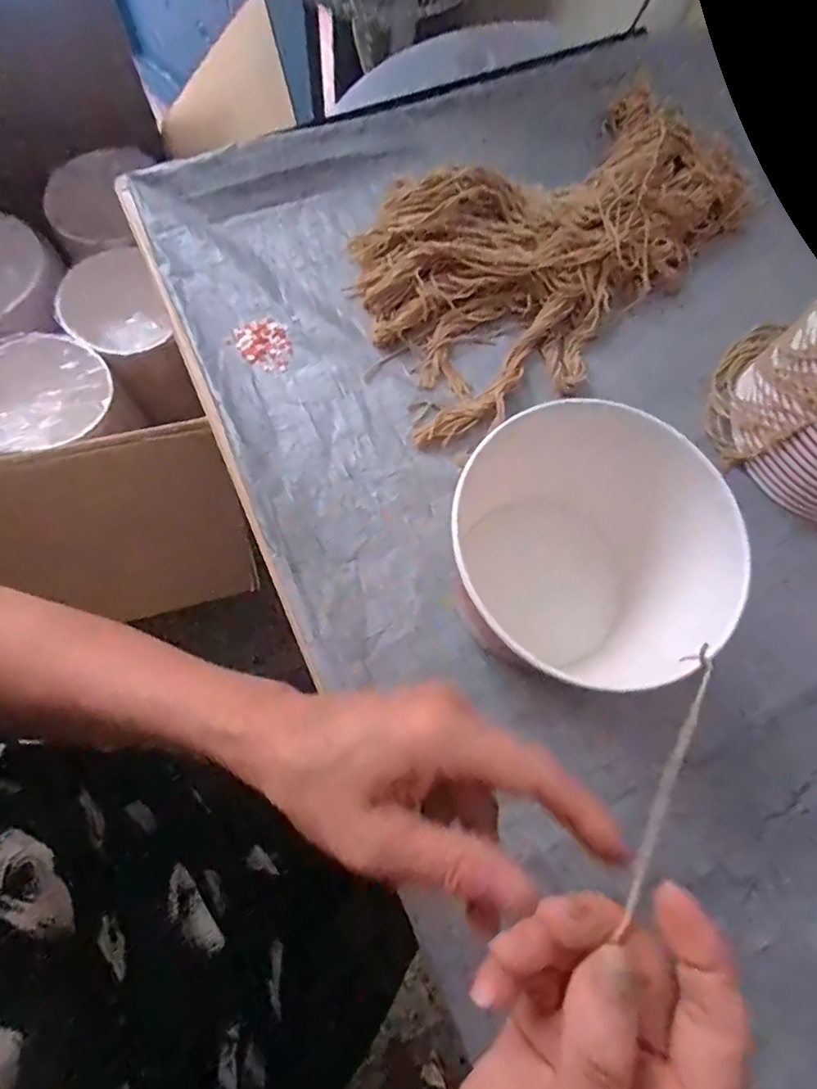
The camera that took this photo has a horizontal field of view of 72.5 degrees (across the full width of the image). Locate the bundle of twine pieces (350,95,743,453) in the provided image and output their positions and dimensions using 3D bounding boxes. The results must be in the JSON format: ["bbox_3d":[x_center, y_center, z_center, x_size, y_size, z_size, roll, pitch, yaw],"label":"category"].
[{"bbox_3d":[0.142,-0.275,0.501,0.393,0.042,0.249,-26,76,-8],"label":"bundle of twine pieces"}]

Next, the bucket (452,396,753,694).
[{"bbox_3d":[0.104,0.003,0.370,0.146,0.129,0.147,0,74,-1],"label":"bucket"}]

